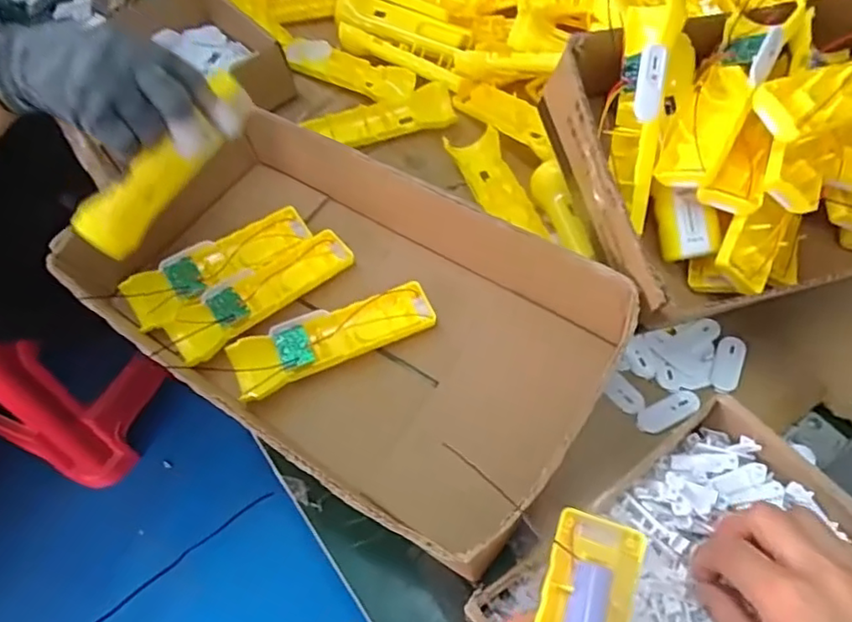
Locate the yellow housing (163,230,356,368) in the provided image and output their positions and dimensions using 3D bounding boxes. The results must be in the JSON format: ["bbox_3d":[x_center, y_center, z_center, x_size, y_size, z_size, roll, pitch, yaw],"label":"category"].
[{"bbox_3d":[-0.144,-0.019,0.545,0.166,0.023,0.056,-37,61,-18],"label":"yellow housing"}]

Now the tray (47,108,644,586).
[{"bbox_3d":[-0.086,-0.007,0.507,0.408,0.102,0.227,31,64,23],"label":"tray"}]

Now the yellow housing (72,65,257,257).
[{"bbox_3d":[-0.199,-0.110,0.490,0.166,0.059,0.027,-45,61,1],"label":"yellow housing"}]

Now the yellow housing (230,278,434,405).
[{"bbox_3d":[-0.074,0.024,0.513,0.165,0.029,0.054,-21,57,-9],"label":"yellow housing"}]

